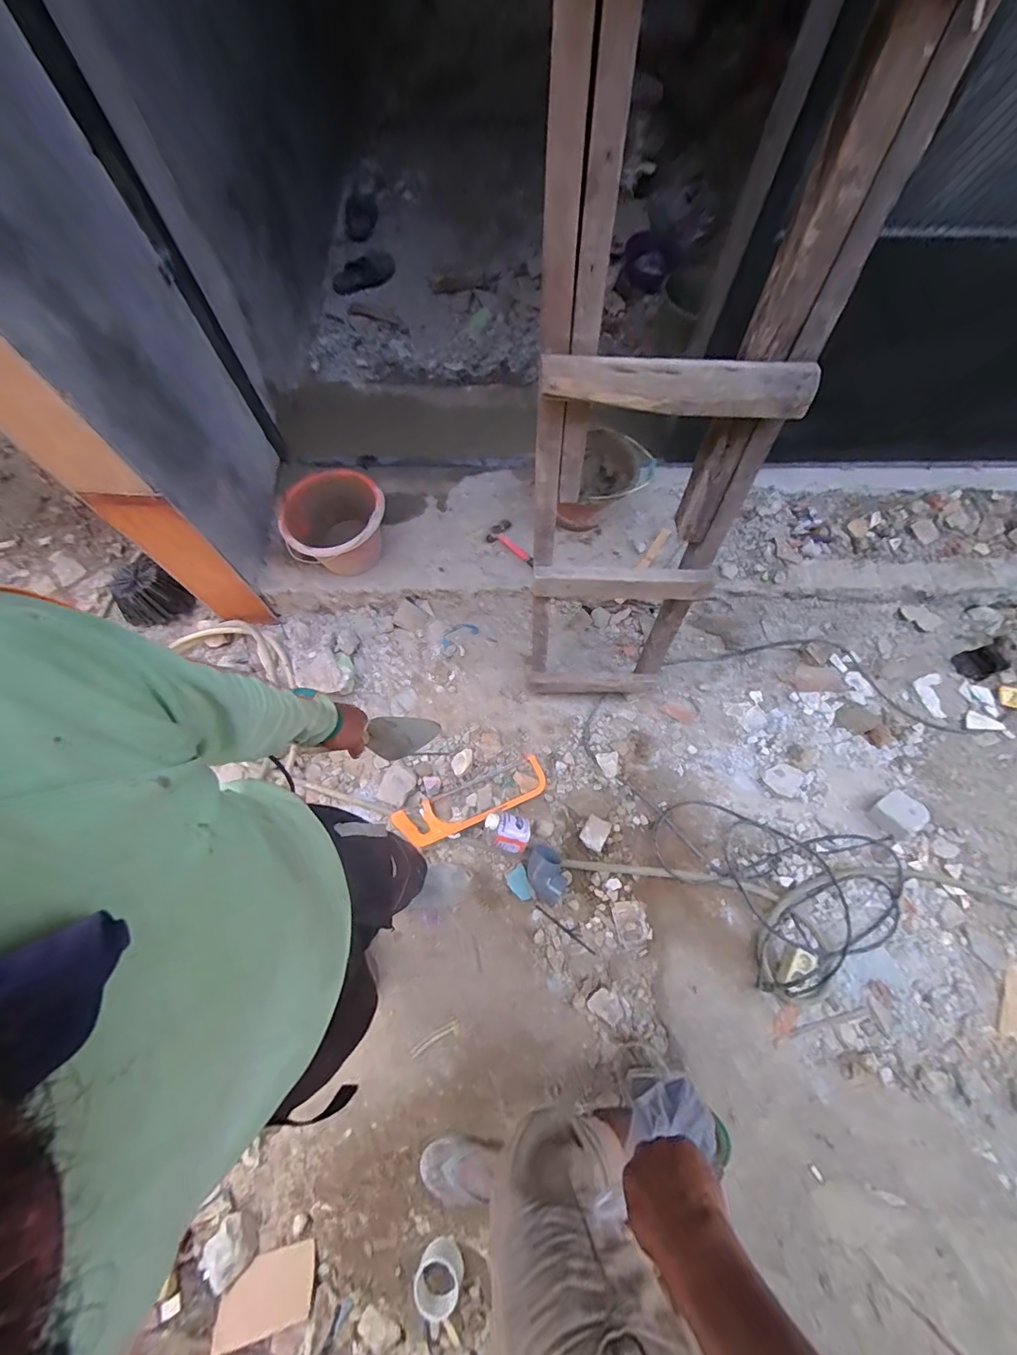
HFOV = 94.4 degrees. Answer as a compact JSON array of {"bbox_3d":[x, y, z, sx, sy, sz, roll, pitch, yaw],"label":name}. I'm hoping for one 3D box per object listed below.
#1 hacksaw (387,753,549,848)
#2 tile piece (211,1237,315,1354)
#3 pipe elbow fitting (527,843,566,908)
[{"bbox_3d":[-0.105,0.359,1.353,0.444,0.024,0.118,-22,74,-7],"label":"hacksaw"},{"bbox_3d":[-0.503,1.280,0.976,0.198,0.007,0.113,-15,53,-7],"label":"tile piece"},{"bbox_3d":[0.100,0.522,1.253,0.094,0.108,0.146,-13,73,-4],"label":"pipe elbow fitting"}]

